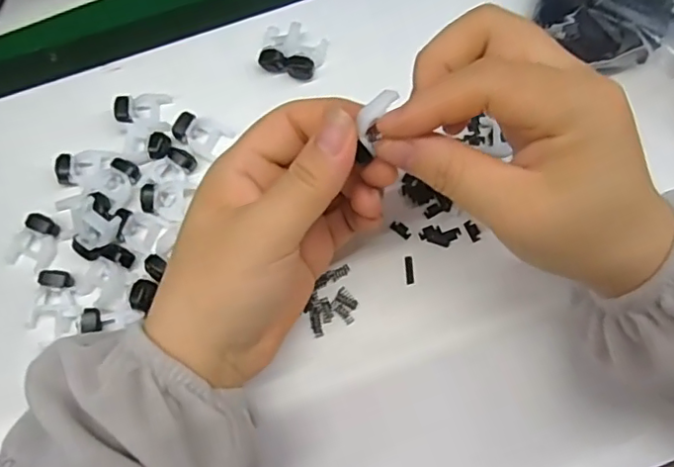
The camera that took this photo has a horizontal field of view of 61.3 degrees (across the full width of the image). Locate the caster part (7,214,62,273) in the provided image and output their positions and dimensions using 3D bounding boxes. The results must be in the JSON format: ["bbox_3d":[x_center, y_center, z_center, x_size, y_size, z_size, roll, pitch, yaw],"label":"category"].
[{"bbox_3d":[-0.159,0.004,0.300,0.024,0.012,0.028,20,74,8],"label":"caster part"}]

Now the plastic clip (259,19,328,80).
[{"bbox_3d":[-0.027,-0.107,0.333,0.038,0.013,0.031,18,73,7],"label":"plastic clip"}]

